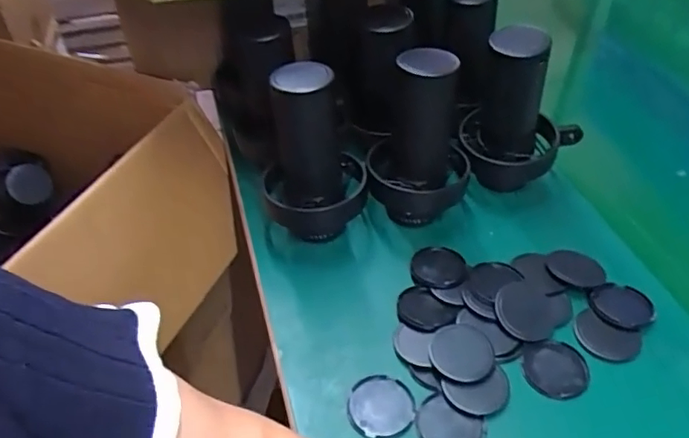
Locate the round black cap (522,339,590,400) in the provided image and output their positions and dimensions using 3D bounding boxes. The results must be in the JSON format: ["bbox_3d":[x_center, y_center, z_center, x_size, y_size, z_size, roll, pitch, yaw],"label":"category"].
[{"bbox_3d":[0.165,0.117,0.445,0.049,0.005,0.048,-1,44,1],"label":"round black cap"}]

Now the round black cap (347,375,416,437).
[{"bbox_3d":[0.028,0.141,0.423,0.048,0.005,0.048,-1,44,1],"label":"round black cap"}]

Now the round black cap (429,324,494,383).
[{"bbox_3d":[0.092,0.105,0.444,0.048,0.005,0.050,-1,44,1],"label":"round black cap"}]

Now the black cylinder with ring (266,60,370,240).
[{"bbox_3d":[-0.027,-0.051,0.504,0.092,0.161,0.075,-5,44,-5],"label":"black cylinder with ring"}]

